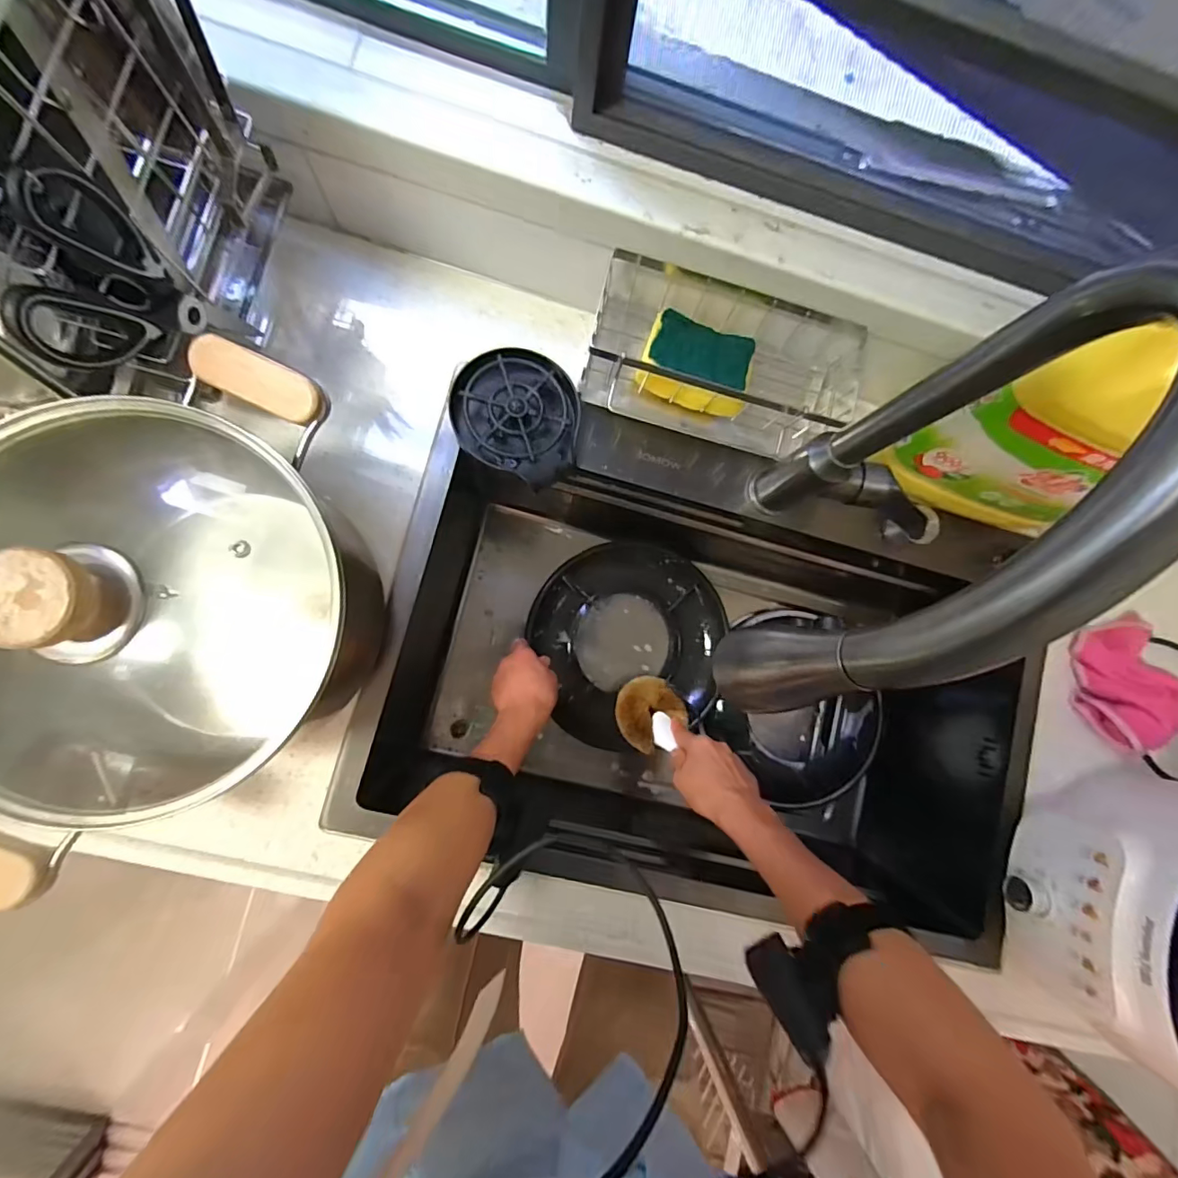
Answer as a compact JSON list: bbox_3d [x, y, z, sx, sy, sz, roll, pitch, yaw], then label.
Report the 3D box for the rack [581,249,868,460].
[{"bbox_3d":[0.123,-0.211,0.478,0.242,0.088,0.119,18,83,-5],"label":"rack"}]

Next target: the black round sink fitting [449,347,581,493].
[{"bbox_3d":[-0.067,-0.168,0.492,0.120,0.037,0.110,1,85,-7],"label":"black round sink fitting"}]

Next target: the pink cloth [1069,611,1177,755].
[{"bbox_3d":[0.573,0.100,0.535,0.107,0.050,0.120,-19,88,-8],"label":"pink cloth"}]

